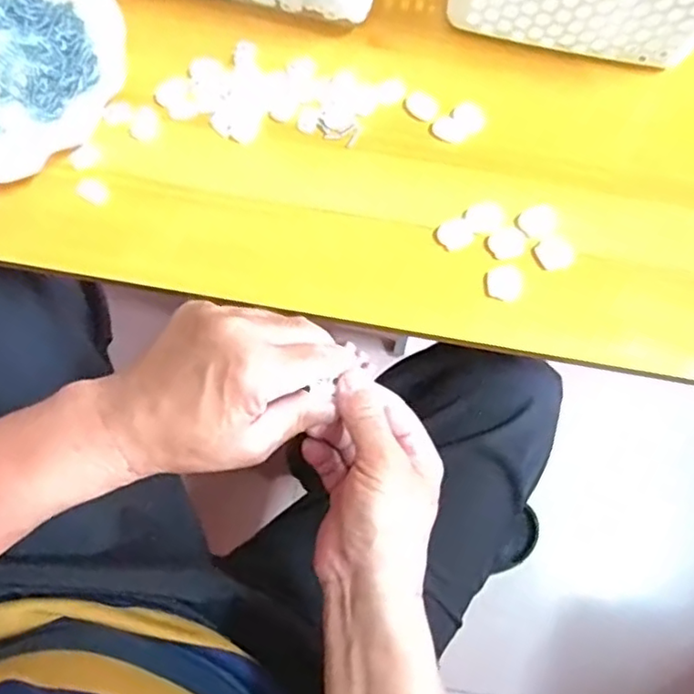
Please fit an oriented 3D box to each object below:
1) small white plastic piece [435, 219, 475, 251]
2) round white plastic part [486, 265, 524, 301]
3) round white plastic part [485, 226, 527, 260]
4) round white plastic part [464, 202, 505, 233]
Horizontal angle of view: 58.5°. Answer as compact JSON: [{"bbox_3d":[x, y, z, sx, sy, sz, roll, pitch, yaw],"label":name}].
[{"bbox_3d":[0.073,-0.076,0.415,0.024,0.004,0.022,0,75,-1],"label":"small white plastic piece"},{"bbox_3d":[0.105,-0.043,0.413,0.024,0.004,0.022,0,75,-1],"label":"round white plastic part"},{"bbox_3d":[0.108,-0.071,0.418,0.027,0.004,0.023,-32,78,-9],"label":"round white plastic part"},{"bbox_3d":[0.094,-0.089,0.421,0.024,0.004,0.020,-26,78,-8],"label":"round white plastic part"}]

